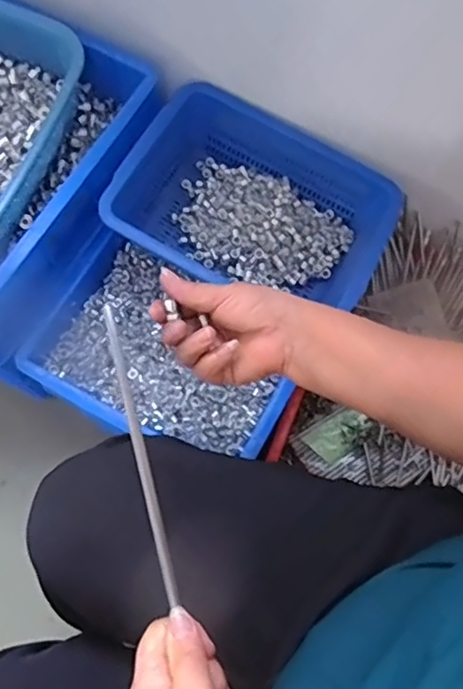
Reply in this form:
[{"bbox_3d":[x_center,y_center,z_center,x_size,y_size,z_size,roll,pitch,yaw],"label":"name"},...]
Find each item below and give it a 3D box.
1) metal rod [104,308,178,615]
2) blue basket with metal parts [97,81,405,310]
[{"bbox_3d":[-0.064,0.073,0.411,0.008,0.006,0.207,-13,81,-6],"label":"metal rod"},{"bbox_3d":[0.022,-0.161,0.748,0.337,0.108,0.227,27,73,6],"label":"blue basket with metal parts"}]

